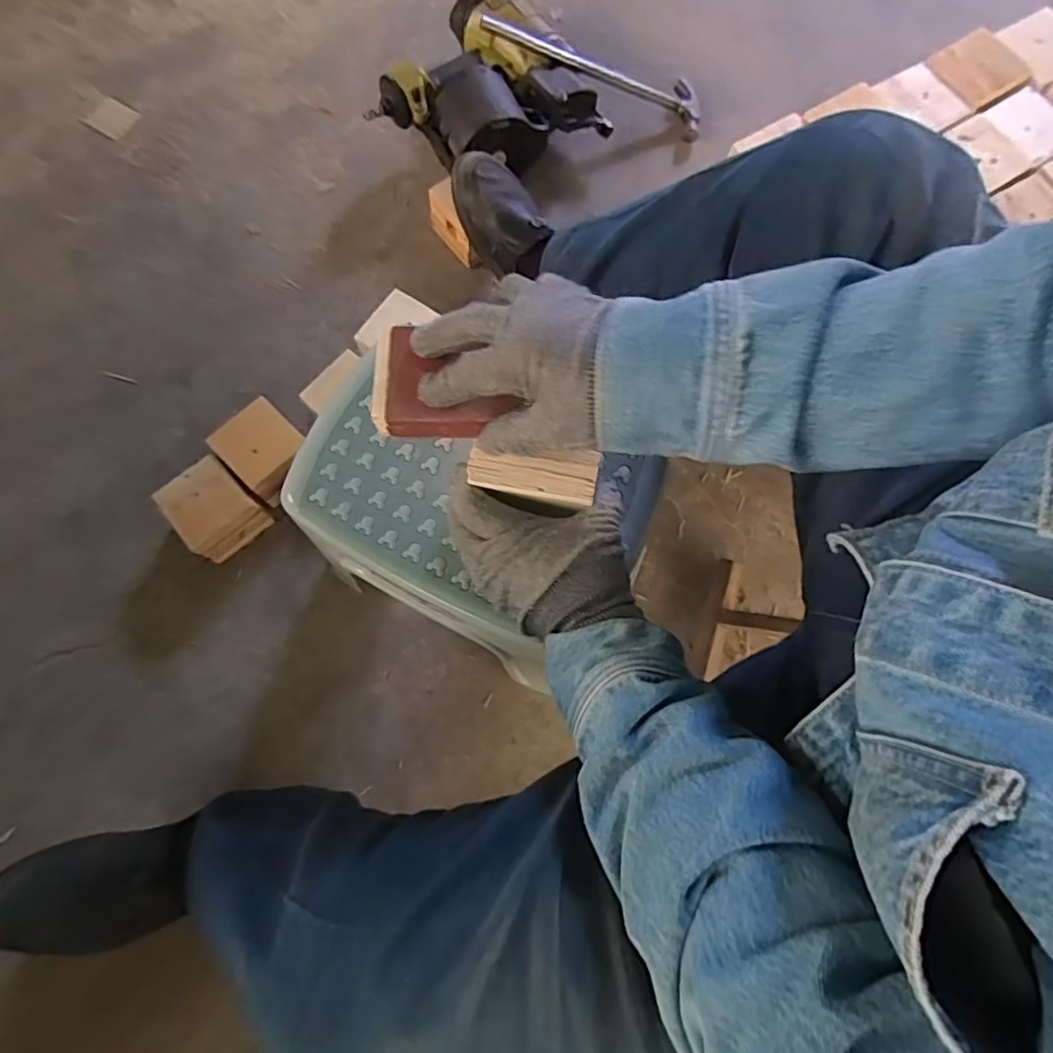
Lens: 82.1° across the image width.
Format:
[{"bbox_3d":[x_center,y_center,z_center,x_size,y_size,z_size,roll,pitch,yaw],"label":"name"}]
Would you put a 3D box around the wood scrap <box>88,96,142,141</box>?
[{"bbox_3d":[-0.682,-0.674,0.997,0.078,0.004,0.060,33,78,6],"label":"wood scrap"}]

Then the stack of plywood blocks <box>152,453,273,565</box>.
[{"bbox_3d":[-0.402,-0.022,0.794,0.097,0.085,0.103,-39,80,-10],"label":"stack of plywood blocks"}]

